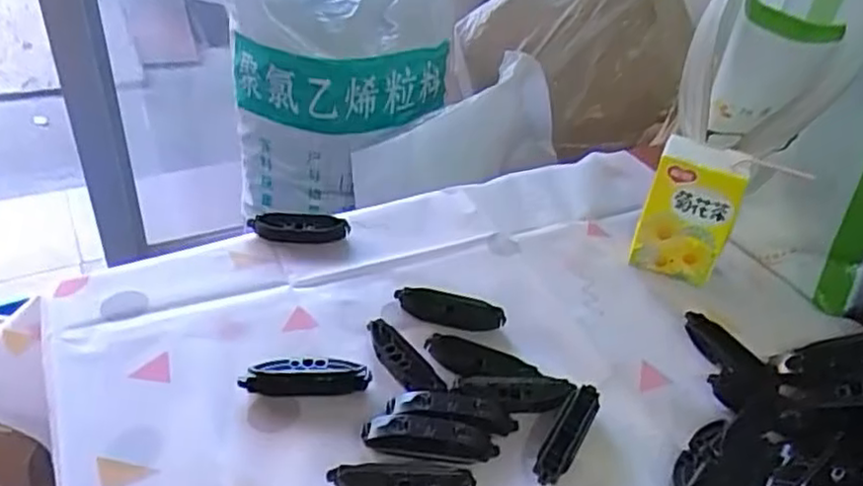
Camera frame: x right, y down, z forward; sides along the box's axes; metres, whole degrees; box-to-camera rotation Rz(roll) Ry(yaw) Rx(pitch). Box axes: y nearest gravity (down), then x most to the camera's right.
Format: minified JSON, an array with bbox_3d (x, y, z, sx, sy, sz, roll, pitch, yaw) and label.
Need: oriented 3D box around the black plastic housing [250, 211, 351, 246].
[{"bbox_3d":[-0.109,-0.012,0.578,0.079,0.026,0.016,-1,38,-6],"label":"black plastic housing"}]

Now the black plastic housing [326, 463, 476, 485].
[{"bbox_3d":[-0.016,0.137,0.394,0.081,0.015,0.020,0,38,-4],"label":"black plastic housing"}]

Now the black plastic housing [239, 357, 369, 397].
[{"bbox_3d":[-0.082,0.088,0.452,0.081,0.016,0.017,-1,38,-5],"label":"black plastic housing"}]

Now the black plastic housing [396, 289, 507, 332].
[{"bbox_3d":[0.013,0.050,0.515,0.081,0.013,0.023,12,39,12],"label":"black plastic housing"}]

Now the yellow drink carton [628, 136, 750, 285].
[{"bbox_3d":[0.211,-0.029,0.562,0.065,0.100,0.045,21,41,21],"label":"yellow drink carton"}]

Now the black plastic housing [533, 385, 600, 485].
[{"bbox_3d":[0.085,0.118,0.431,0.019,0.015,0.077,22,42,23],"label":"black plastic housing"}]

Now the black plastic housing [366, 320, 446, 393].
[{"bbox_3d":[-0.020,0.078,0.470,0.024,0.012,0.074,-20,44,-27],"label":"black plastic housing"}]

